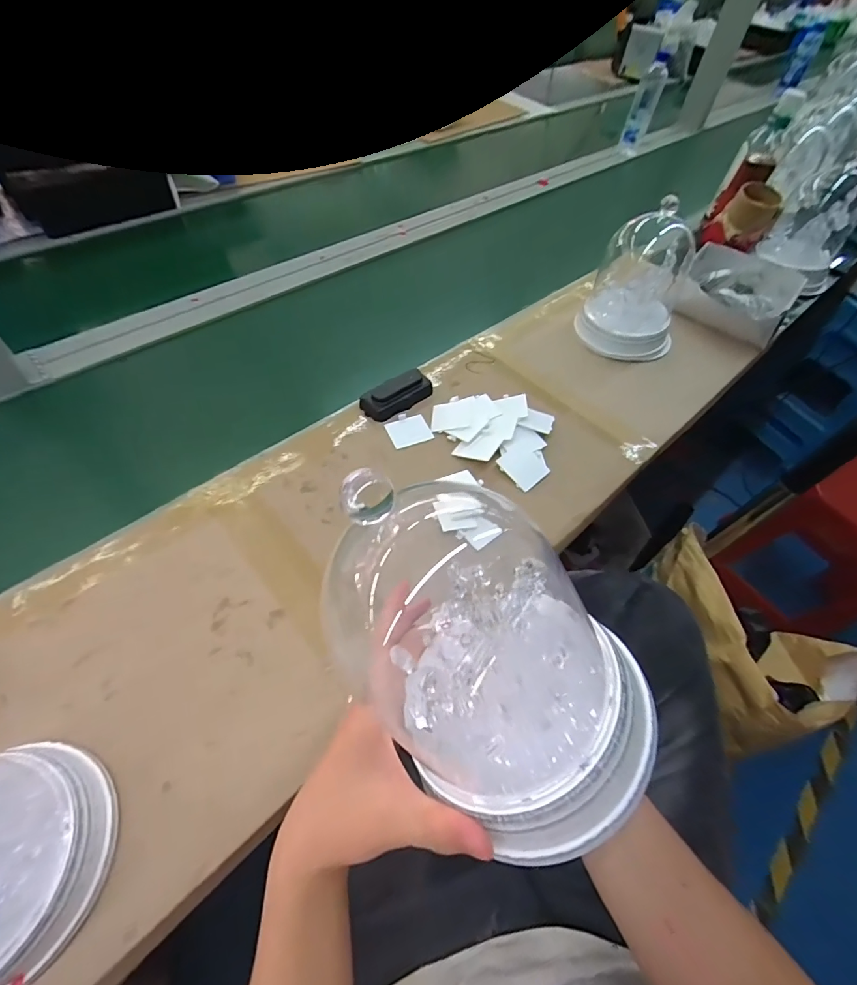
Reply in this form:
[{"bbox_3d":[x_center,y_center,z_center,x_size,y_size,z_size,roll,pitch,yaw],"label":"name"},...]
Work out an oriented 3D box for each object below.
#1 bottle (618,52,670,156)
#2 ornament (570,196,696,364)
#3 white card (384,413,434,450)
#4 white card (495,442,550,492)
[{"bbox_3d":[0.611,-1.089,1.237,0.067,0.213,0.059,17,56,8],"label":"bottle"},{"bbox_3d":[0.347,-0.337,0.688,0.158,0.197,0.130,30,59,16],"label":"ornament"},{"bbox_3d":[-0.028,-0.088,0.605,0.056,0.004,0.053,-17,59,-15],"label":"white card"},{"bbox_3d":[0.127,-0.036,0.569,0.058,0.004,0.056,-36,72,-18],"label":"white card"}]

